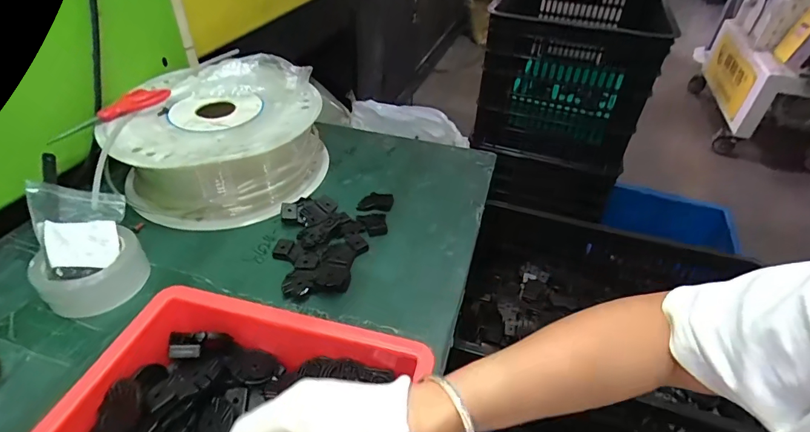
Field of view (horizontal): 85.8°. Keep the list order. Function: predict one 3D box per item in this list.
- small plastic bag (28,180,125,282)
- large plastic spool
[{"bbox_3d":[-0.381,0.013,0.523,0.093,0.019,0.124,-7,54,-48],"label":"small plastic bag"},{"bbox_3d":[-0.279,-0.128,0.684,0.289,0.145,0.288,2,39,-1],"label":"large plastic spool"}]

